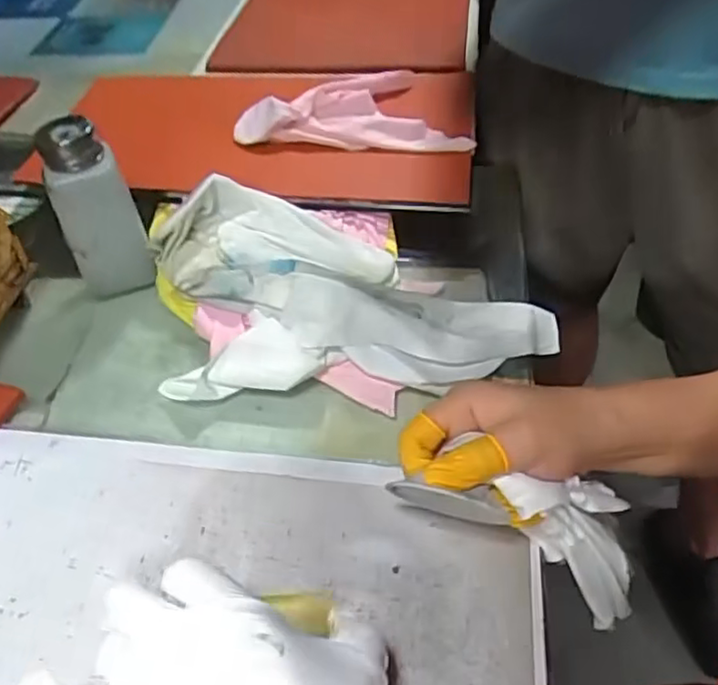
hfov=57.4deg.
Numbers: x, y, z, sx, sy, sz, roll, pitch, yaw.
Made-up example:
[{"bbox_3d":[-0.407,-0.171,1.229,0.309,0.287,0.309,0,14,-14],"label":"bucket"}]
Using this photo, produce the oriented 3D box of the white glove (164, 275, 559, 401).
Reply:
[{"bbox_3d":[0.006,-0.007,0.441,0.263,0.038,0.086,-2,46,2],"label":"white glove"}]

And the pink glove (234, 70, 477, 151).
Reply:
[{"bbox_3d":[-0.001,-0.210,0.595,0.197,0.038,0.105,5,47,8],"label":"pink glove"}]

